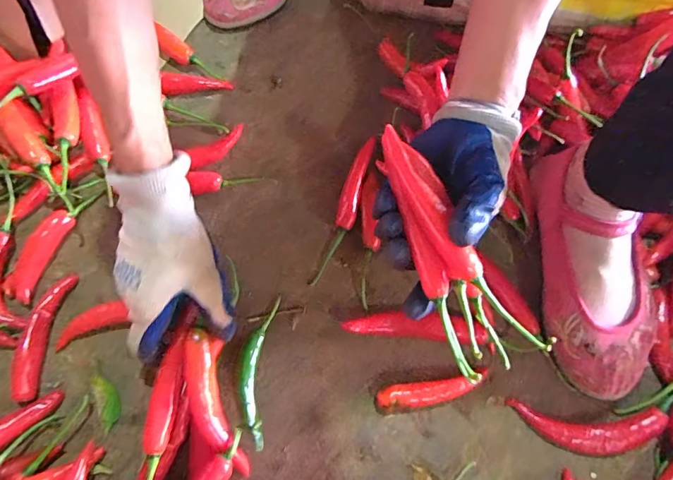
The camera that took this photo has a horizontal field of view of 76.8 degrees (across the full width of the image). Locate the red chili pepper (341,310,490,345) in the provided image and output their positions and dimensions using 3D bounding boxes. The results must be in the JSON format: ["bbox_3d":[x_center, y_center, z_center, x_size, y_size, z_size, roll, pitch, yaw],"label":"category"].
[{"bbox_3d":[0.070,0.077,0.380,0.126,0.025,0.022,6,68,2],"label":"red chili pepper"}]

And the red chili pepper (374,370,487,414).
[{"bbox_3d":[0.081,0.130,0.361,0.095,0.020,0.020,-9,69,-4],"label":"red chili pepper"}]

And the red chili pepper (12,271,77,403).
[{"bbox_3d":[-0.270,0.083,0.381,0.029,0.018,0.112,6,68,2],"label":"red chili pepper"}]

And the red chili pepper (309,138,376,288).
[{"bbox_3d":[0.011,-0.033,0.427,0.021,0.018,0.166,16,69,6],"label":"red chili pepper"}]

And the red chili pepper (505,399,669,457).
[{"bbox_3d":[0.207,0.157,0.351,0.118,0.018,0.038,3,68,1],"label":"red chili pepper"}]

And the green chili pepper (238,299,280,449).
[{"bbox_3d":[-0.070,0.110,0.367,0.026,0.021,0.124,2,68,1],"label":"green chili pepper"}]

